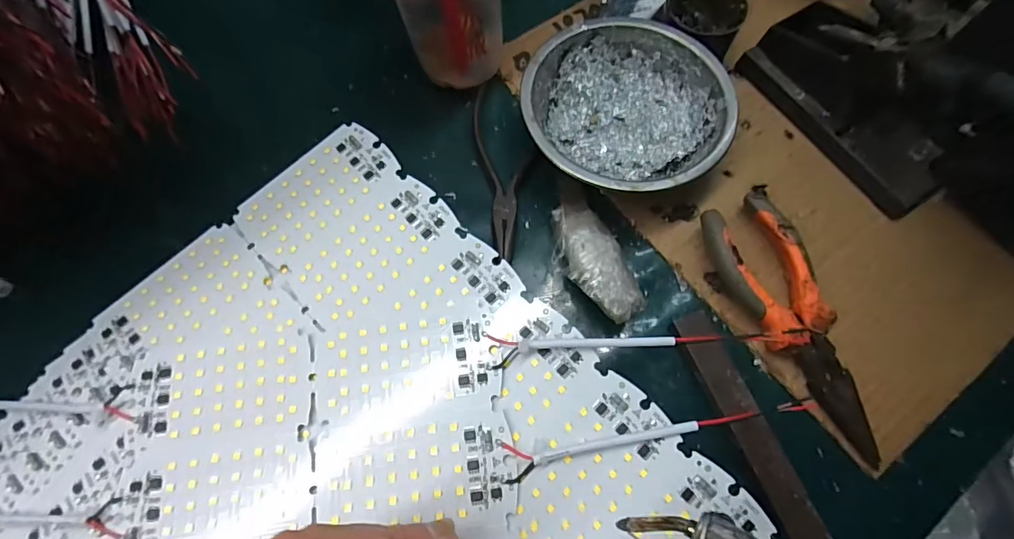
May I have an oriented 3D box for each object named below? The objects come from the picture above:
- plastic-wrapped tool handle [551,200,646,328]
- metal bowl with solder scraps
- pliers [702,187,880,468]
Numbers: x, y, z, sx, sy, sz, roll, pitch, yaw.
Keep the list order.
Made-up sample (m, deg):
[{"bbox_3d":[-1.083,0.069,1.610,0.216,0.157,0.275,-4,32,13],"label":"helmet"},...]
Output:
[{"bbox_3d":[0.049,-0.005,0.287,0.036,0.024,0.078,-17,70,-9],"label":"plastic-wrapped tool handle"},{"bbox_3d":[0.073,-0.097,0.313,0.123,0.042,0.120,1,68,-2],"label":"metal bowl with solder scraps"},{"bbox_3d":[0.155,0.025,0.276,0.054,0.022,0.158,-8,69,-6],"label":"pliers"}]

